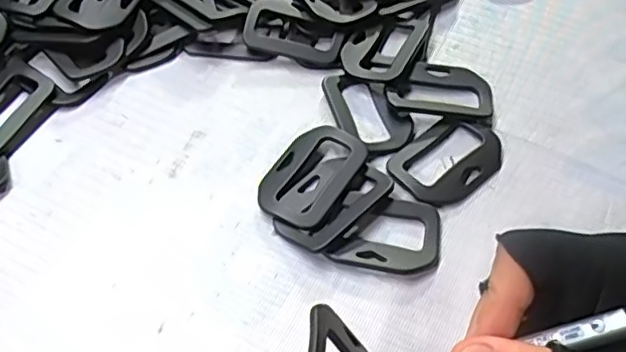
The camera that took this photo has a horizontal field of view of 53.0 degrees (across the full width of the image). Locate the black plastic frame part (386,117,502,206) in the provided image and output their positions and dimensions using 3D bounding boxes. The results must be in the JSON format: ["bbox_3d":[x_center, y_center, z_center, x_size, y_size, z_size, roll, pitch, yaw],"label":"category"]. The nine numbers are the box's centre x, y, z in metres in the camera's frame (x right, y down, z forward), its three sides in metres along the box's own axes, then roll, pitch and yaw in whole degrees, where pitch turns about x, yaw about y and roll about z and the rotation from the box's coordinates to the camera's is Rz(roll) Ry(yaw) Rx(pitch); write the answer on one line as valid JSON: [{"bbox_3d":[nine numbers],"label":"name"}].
[{"bbox_3d":[0.072,-0.010,0.333,0.061,0.006,0.042,-38,63,-23],"label":"black plastic frame part"}]

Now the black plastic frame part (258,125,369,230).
[{"bbox_3d":[-0.001,-0.001,0.326,0.041,0.012,0.060,28,60,19],"label":"black plastic frame part"}]

